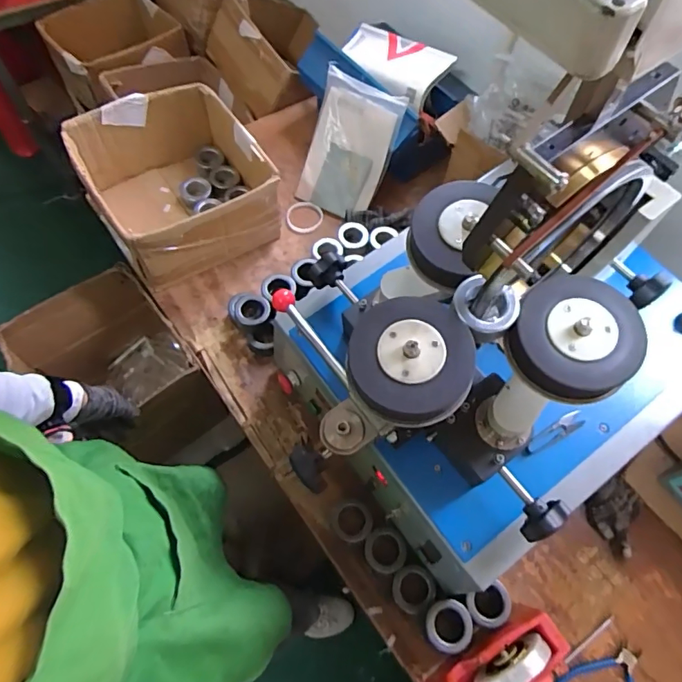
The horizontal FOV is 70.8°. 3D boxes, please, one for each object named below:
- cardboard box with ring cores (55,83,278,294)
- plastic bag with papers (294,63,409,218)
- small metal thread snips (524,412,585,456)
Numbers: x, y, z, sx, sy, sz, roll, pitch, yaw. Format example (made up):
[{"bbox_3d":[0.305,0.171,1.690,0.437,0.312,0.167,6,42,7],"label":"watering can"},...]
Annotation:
[{"bbox_3d":[-0.339,-0.323,1.015,0.314,0.200,0.355,-30,69,-18],"label":"cardboard box with ring cores"},{"bbox_3d":[0.014,-0.426,1.070,0.181,0.276,0.048,26,21,10],"label":"plastic bag with papers"},{"bbox_3d":[0.303,0.131,0.684,0.104,0.006,0.026,-24,88,-12],"label":"small metal thread snips"}]

